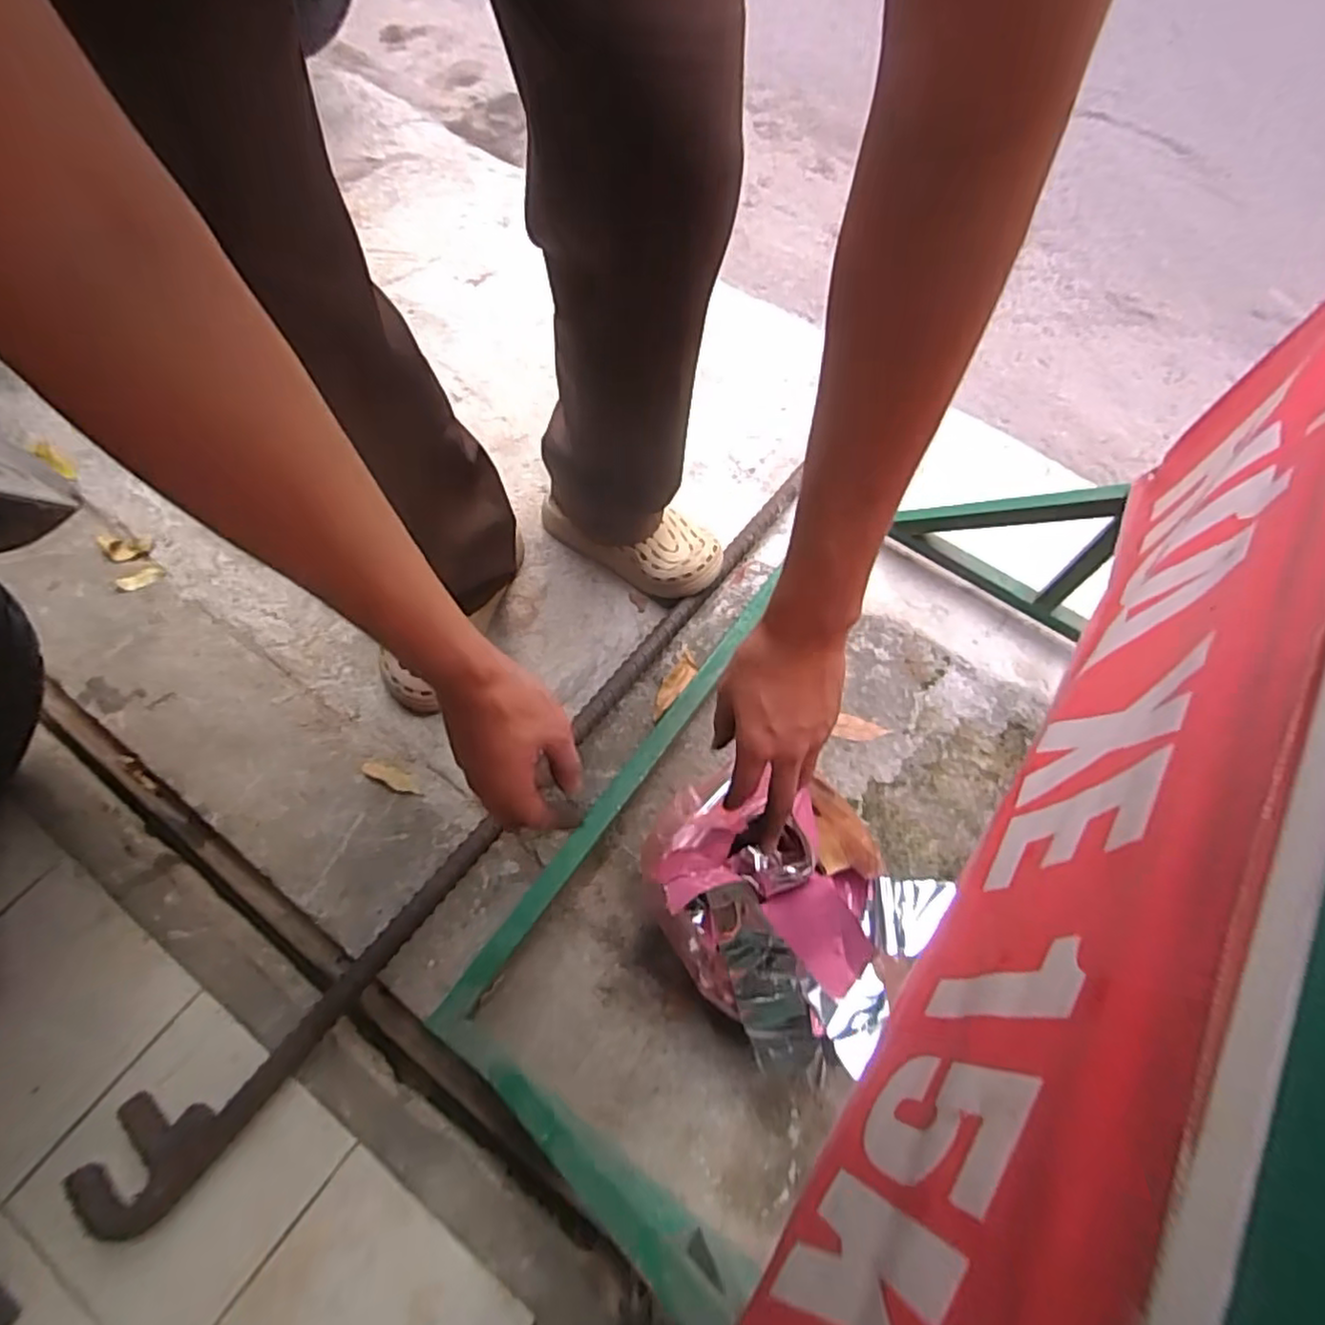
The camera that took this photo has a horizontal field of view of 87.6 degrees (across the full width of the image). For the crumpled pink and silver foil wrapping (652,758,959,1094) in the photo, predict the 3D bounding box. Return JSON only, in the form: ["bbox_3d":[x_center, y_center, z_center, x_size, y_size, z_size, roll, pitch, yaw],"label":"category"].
[{"bbox_3d":[0.097,0.214,0.590,0.238,0.122,0.186,34,69,12],"label":"crumpled pink and silver foil wrapping"}]

